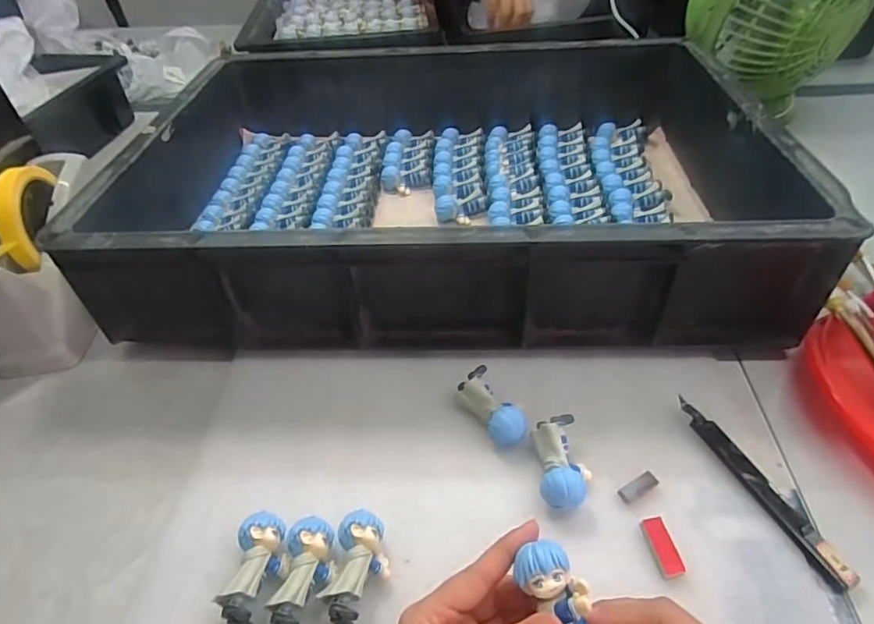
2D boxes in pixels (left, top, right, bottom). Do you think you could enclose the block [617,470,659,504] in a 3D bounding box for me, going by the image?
[{"bbox_3d":[0.135,0.117,0.350,0.029,0.004,0.010,-24,50,-18],"label":"block"}]

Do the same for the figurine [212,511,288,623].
[{"bbox_3d":[-0.107,0.154,0.314,0.029,0.035,0.061,-3,44,5],"label":"figurine"}]

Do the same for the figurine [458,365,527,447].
[{"bbox_3d":[0.041,0.072,0.391,0.027,0.021,0.064,-25,50,-18],"label":"figurine"}]

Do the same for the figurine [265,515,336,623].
[{"bbox_3d":[-0.078,0.155,0.311,0.028,0.029,0.060,0,47,4],"label":"figurine"}]

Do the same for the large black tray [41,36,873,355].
[{"bbox_3d":[0.013,-0.152,0.541,0.574,0.124,0.404,0,47,5],"label":"large black tray"}]

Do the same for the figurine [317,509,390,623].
[{"bbox_3d":[-0.046,0.151,0.312,0.029,0.034,0.060,-2,44,6],"label":"figurine"}]

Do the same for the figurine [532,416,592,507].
[{"bbox_3d":[0.085,0.101,0.354,0.035,0.027,0.063,-3,47,2],"label":"figurine"}]

